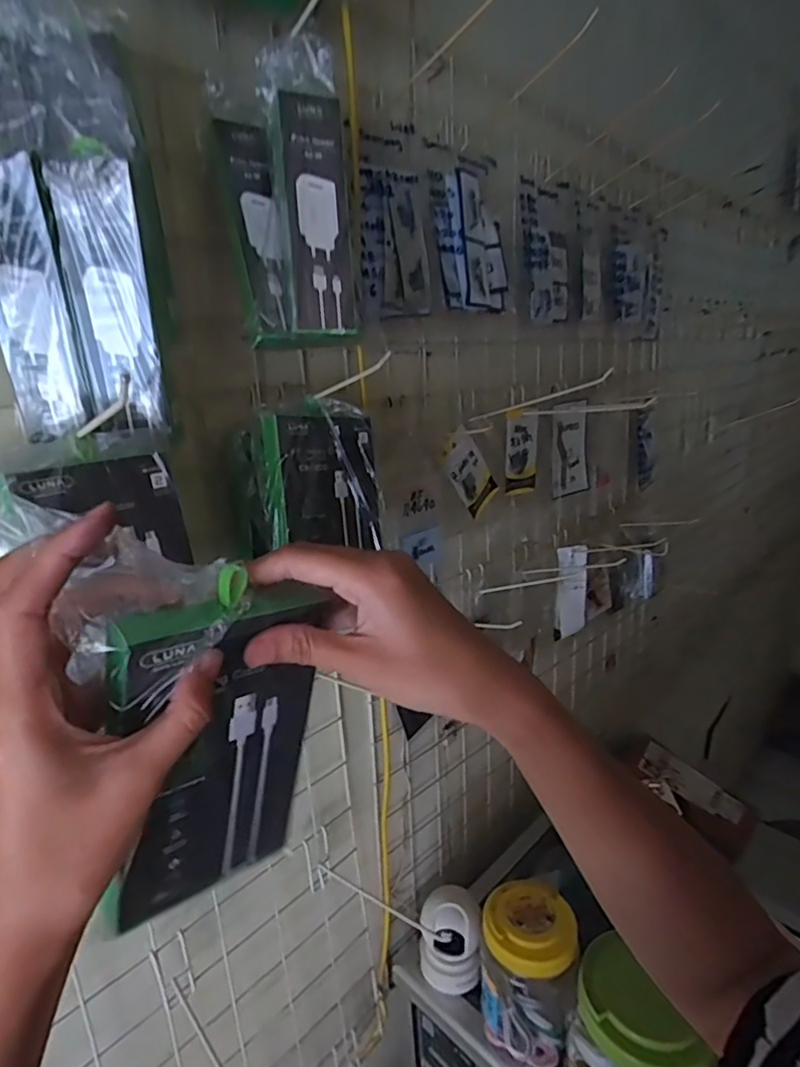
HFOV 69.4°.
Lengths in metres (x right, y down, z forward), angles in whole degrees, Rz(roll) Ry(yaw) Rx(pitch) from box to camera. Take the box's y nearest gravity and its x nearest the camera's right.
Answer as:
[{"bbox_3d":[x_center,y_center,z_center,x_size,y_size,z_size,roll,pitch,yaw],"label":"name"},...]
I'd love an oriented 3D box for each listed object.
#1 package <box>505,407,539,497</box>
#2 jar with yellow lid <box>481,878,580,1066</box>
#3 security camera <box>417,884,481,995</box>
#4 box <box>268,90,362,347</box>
[{"bbox_3d":[0.170,-0.113,0.797,0.063,0.114,0.009,-10,21,-31],"label":"package"},{"bbox_3d":[0.137,0.475,0.624,0.088,0.156,0.080,-4,16,1],"label":"jar with yellow lid"},{"bbox_3d":[0.061,0.488,0.695,0.072,0.097,0.062,-4,16,2],"label":"security camera"},{"bbox_3d":[-0.060,-0.221,0.411,0.053,0.160,0.029,-5,16,-3],"label":"box"}]

